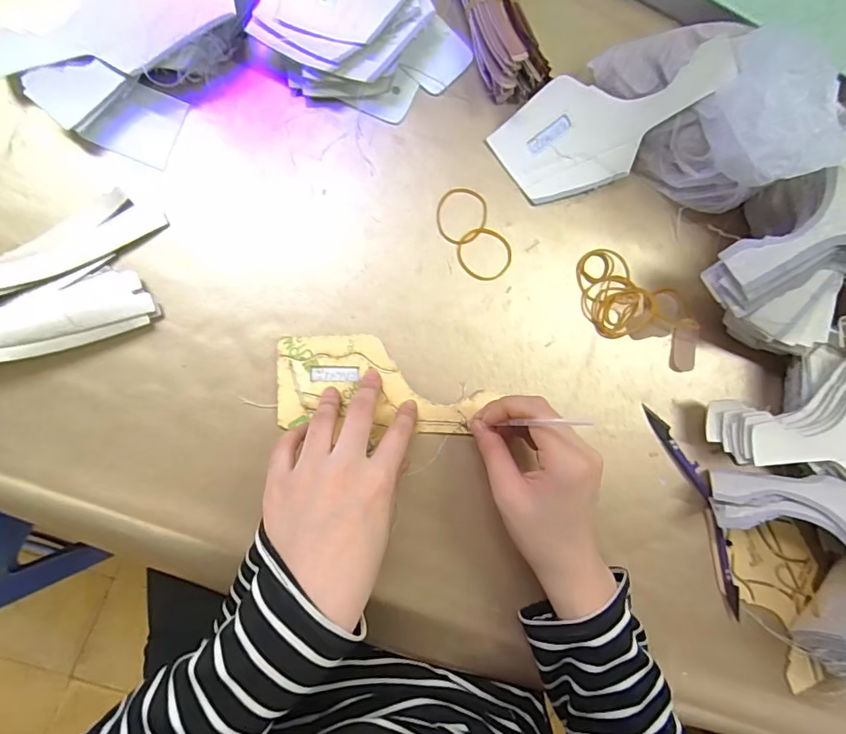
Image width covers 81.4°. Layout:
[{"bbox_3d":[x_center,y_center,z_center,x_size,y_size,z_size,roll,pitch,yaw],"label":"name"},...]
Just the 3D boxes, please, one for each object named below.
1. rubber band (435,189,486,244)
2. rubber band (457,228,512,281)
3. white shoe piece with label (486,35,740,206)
[{"bbox_3d":[0.029,-0.116,0.377,0.039,0.004,0.043,25,84,-8],"label":"rubber band"},{"bbox_3d":[0.048,-0.087,0.379,0.043,0.004,0.039,33,83,-7],"label":"rubber band"},{"bbox_3d":[0.142,-0.187,0.377,0.167,0.034,0.078,-18,92,13],"label":"white shoe piece with label"}]

